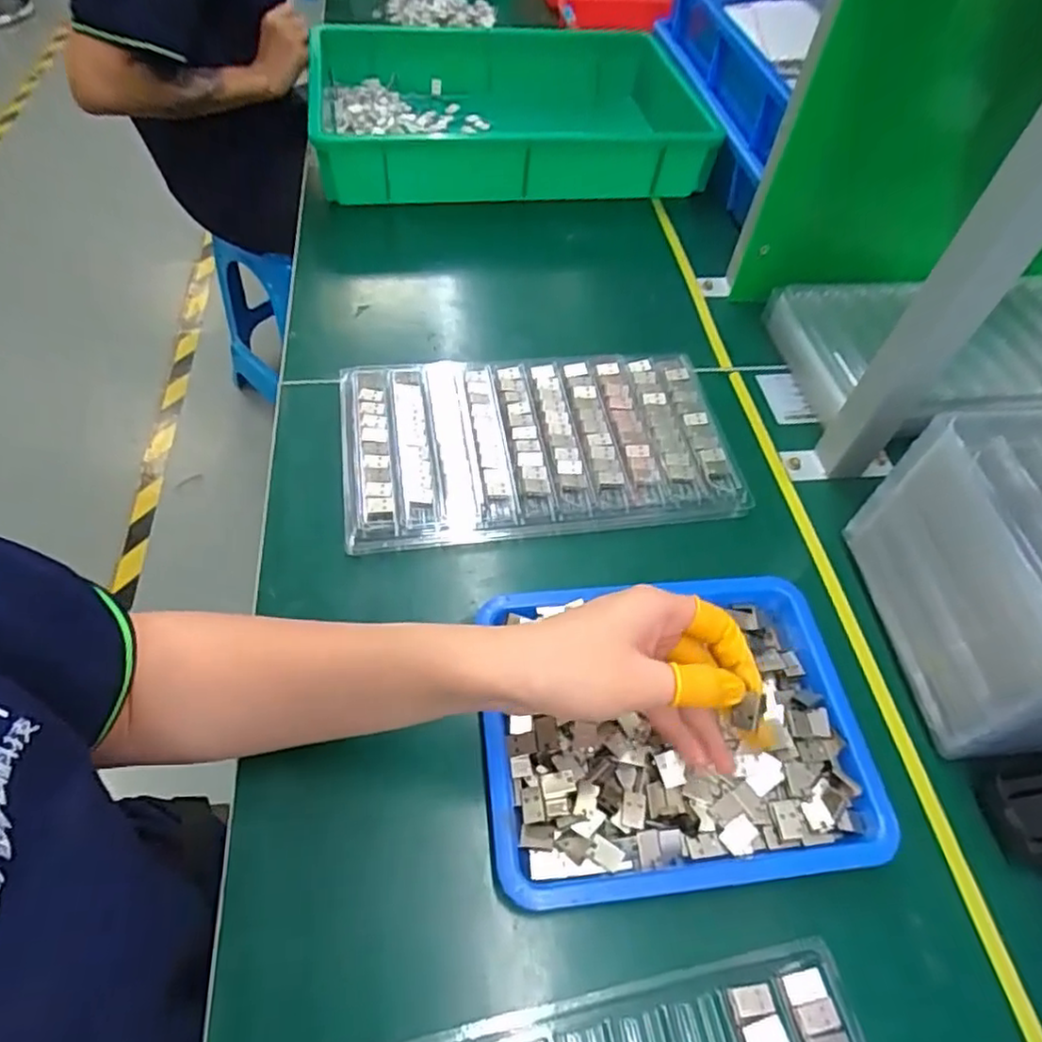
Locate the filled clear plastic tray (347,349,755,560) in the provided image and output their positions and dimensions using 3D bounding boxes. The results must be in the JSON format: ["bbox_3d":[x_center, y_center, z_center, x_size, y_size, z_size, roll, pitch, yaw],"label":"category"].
[{"bbox_3d":[0.014,-0.062,0.507,0.291,0.022,0.159,-6,57,-8],"label":"filled clear plastic tray"}]

